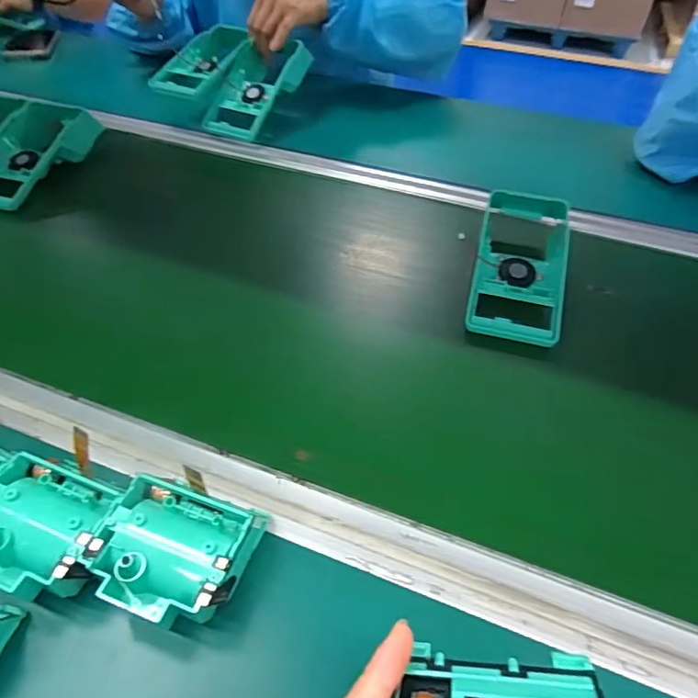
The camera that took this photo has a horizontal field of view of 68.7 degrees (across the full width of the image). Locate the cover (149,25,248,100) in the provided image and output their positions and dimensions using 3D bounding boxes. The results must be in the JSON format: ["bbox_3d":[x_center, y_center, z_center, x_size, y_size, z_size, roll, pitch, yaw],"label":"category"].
[{"bbox_3d":[-0.204,-0.412,0.723,0.082,0.036,0.199,13,50,10],"label":"cover"}]

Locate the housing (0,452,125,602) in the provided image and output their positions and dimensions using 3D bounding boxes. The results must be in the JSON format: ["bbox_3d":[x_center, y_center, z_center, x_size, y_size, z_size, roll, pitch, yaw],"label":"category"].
[{"bbox_3d":[-0.169,0.105,0.293,0.077,0.044,0.069,18,50,13],"label":"housing"}]

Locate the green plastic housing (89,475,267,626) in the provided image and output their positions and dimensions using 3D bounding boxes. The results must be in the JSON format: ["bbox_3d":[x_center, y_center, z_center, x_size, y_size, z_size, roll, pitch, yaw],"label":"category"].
[{"bbox_3d":[-0.096,0.114,0.288,0.074,0.043,0.073,17,50,12],"label":"green plastic housing"}]

